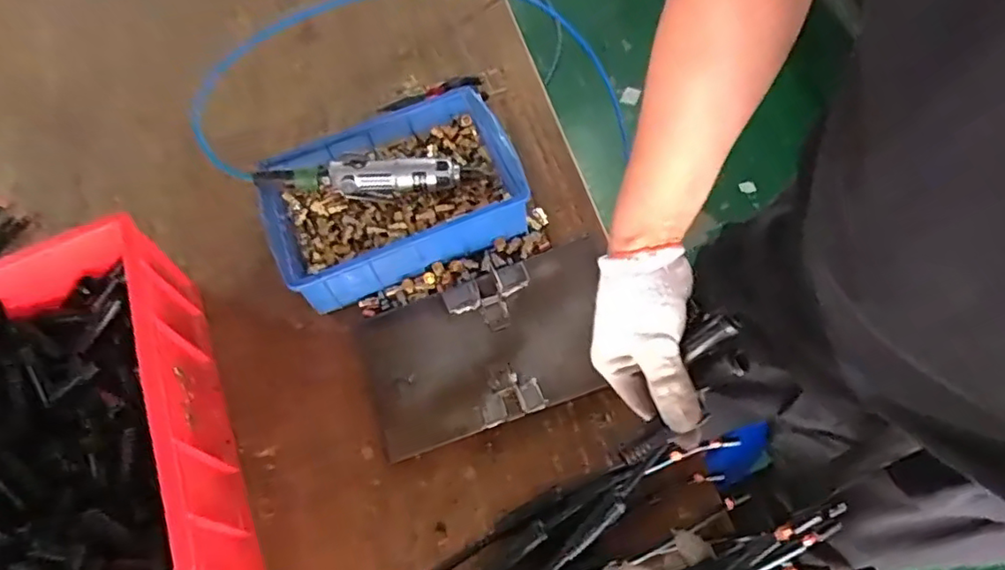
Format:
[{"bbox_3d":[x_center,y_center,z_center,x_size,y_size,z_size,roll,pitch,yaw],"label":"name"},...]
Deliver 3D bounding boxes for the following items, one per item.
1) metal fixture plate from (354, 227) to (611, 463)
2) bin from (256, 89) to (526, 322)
[{"bbox_3d":[-0.004,0.064,0.675,0.296,0.021,0.176,-19,59,-7],"label":"metal fixture plate"},{"bbox_3d":[-0.133,-0.107,0.742,0.299,0.081,0.215,-22,60,-6],"label":"bin"}]

